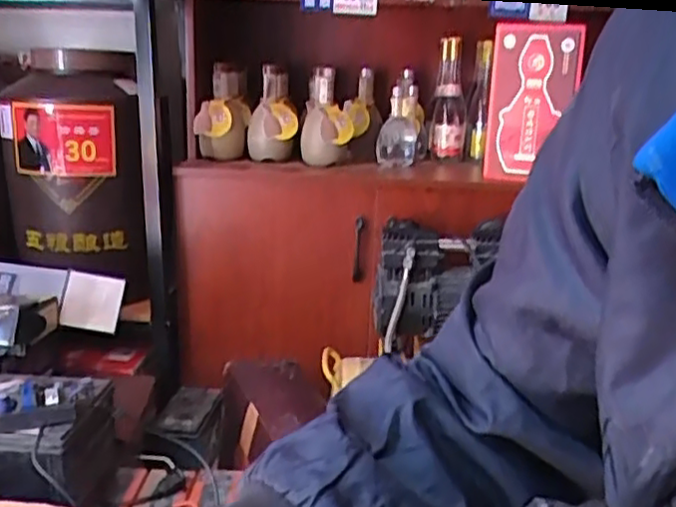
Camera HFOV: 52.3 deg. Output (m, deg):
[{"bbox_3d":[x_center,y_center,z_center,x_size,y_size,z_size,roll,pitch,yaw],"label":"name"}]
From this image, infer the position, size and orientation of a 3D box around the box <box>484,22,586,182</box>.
[{"bbox_3d":[0.361,-0.279,1.282,0.154,0.277,0.061,5,16,10],"label":"box"}]

